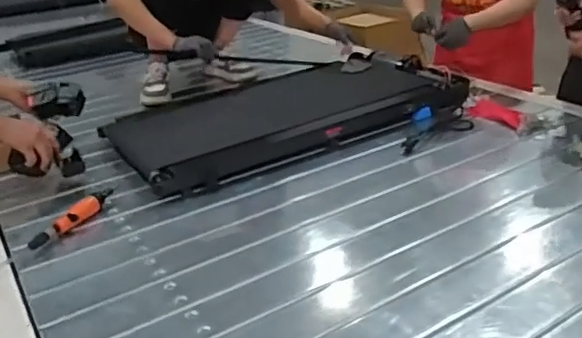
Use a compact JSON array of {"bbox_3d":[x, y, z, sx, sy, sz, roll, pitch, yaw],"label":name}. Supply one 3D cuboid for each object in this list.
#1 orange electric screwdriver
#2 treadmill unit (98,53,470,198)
[{"bbox_3d":[-0.482,0.105,1.333,0.052,0.043,0.279,6,26,22],"label":"orange electric screwdriver"},{"bbox_3d":[-0.015,-0.190,1.847,1.056,0.099,0.616,-18,27,-28],"label":"treadmill unit"}]

